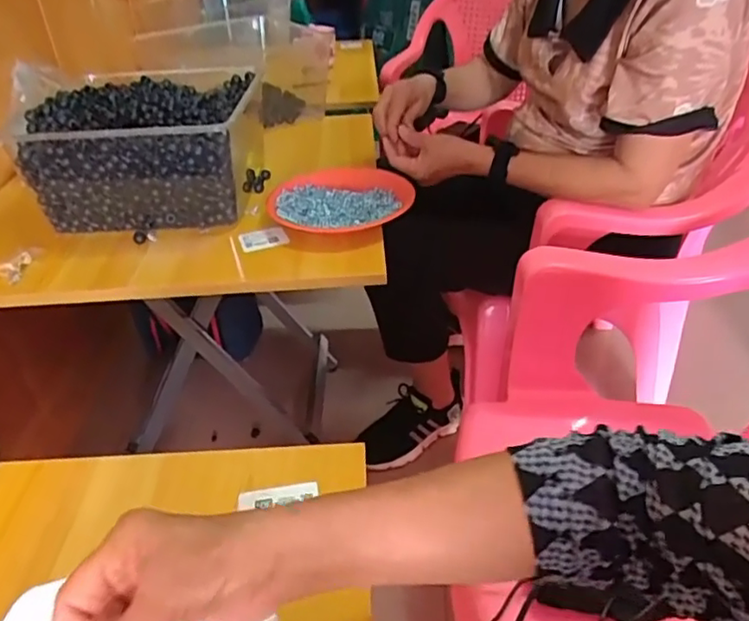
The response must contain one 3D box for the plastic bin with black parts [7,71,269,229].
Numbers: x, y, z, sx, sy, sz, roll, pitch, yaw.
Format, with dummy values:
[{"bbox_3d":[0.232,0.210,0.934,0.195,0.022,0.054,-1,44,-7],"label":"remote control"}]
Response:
[{"bbox_3d":[-0.314,-0.237,0.884,0.268,0.140,0.288,-2,35,0],"label":"plastic bin with black parts"}]

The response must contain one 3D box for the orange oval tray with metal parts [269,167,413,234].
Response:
[{"bbox_3d":[-0.052,-0.151,0.839,0.202,0.029,0.184,5,36,10],"label":"orange oval tray with metal parts"}]

